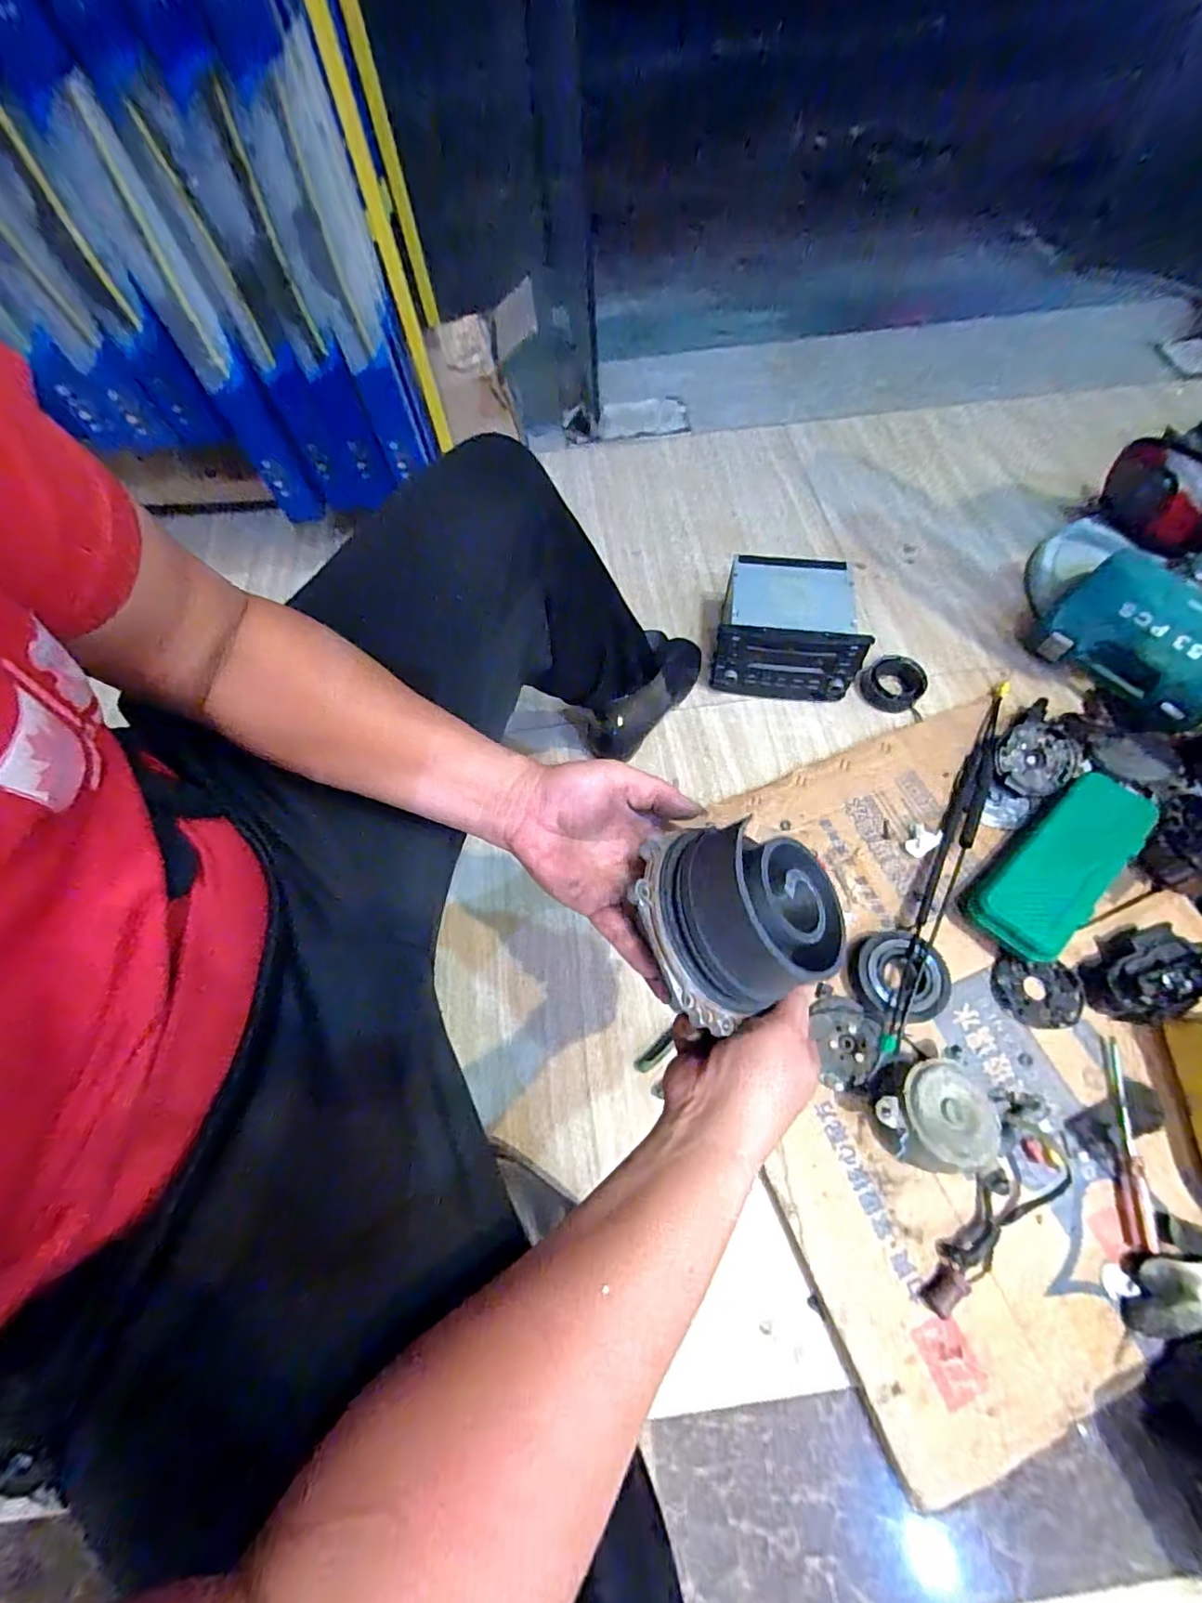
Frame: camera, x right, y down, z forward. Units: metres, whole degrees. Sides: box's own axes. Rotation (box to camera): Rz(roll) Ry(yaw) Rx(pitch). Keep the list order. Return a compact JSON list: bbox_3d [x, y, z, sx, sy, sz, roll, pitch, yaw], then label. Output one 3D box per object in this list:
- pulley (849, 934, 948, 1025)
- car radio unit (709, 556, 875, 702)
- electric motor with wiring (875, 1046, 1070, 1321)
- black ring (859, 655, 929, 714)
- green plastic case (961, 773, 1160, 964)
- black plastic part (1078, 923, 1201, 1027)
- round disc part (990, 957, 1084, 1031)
[{"bbox_3d":[0.355,0.208,0.664,0.105,0.033,0.096,5,66,5],"label":"pulley"},{"bbox_3d":[0.287,-0.273,0.881,0.208,0.126,0.191,4,63,6],"label":"car radio unit"},{"bbox_3d":[0.398,0.373,0.574,0.200,0.071,0.212,-1,65,2],"label":"electric motor with wiring"},{"bbox_3d":[0.455,-0.183,0.867,0.085,0.042,0.078,-1,65,2],"label":"black ring"},{"bbox_3d":[0.584,0.072,0.702,0.302,0.046,0.105,-38,66,-15],"label":"green plastic case"},{"bbox_3d":[0.634,0.199,0.644,0.124,0.055,0.082,-27,64,-10],"label":"black plastic part"},{"bbox_3d":[0.525,0.231,0.669,0.092,0.006,0.078,3,63,14],"label":"round disc part"}]

